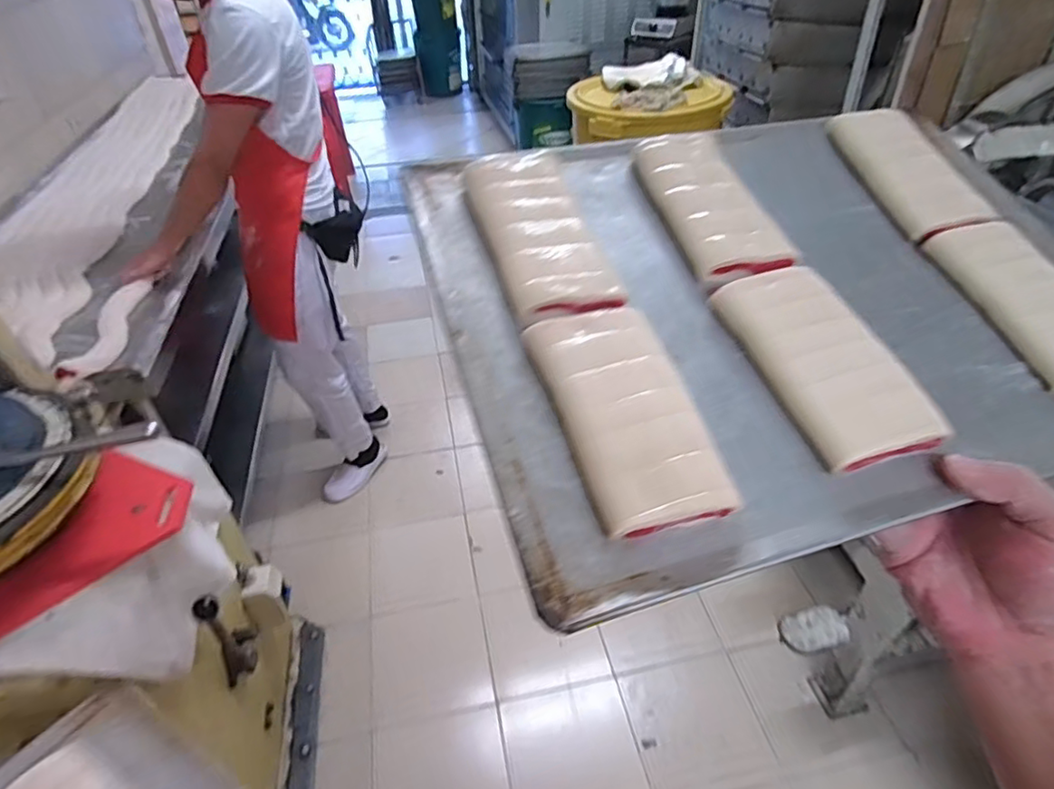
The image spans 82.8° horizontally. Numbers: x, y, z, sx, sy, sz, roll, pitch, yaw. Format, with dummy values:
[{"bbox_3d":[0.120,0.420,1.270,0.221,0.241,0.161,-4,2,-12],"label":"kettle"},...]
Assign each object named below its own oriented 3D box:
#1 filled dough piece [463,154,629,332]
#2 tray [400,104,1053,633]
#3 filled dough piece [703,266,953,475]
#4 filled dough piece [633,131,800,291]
[{"bbox_3d":[0.010,-0.106,0.384,0.070,0.017,0.144,-12,60,-11],"label":"filled dough piece"},{"bbox_3d":[0.173,-0.069,0.386,0.442,0.027,0.309,-12,59,-14],"label":"tray"},{"bbox_3d":[0.173,-0.021,0.346,0.076,0.015,0.131,-17,61,-16],"label":"filled dough piece"},{"bbox_3d":[0.129,-0.140,0.424,0.069,0.014,0.151,-11,58,-9],"label":"filled dough piece"}]

